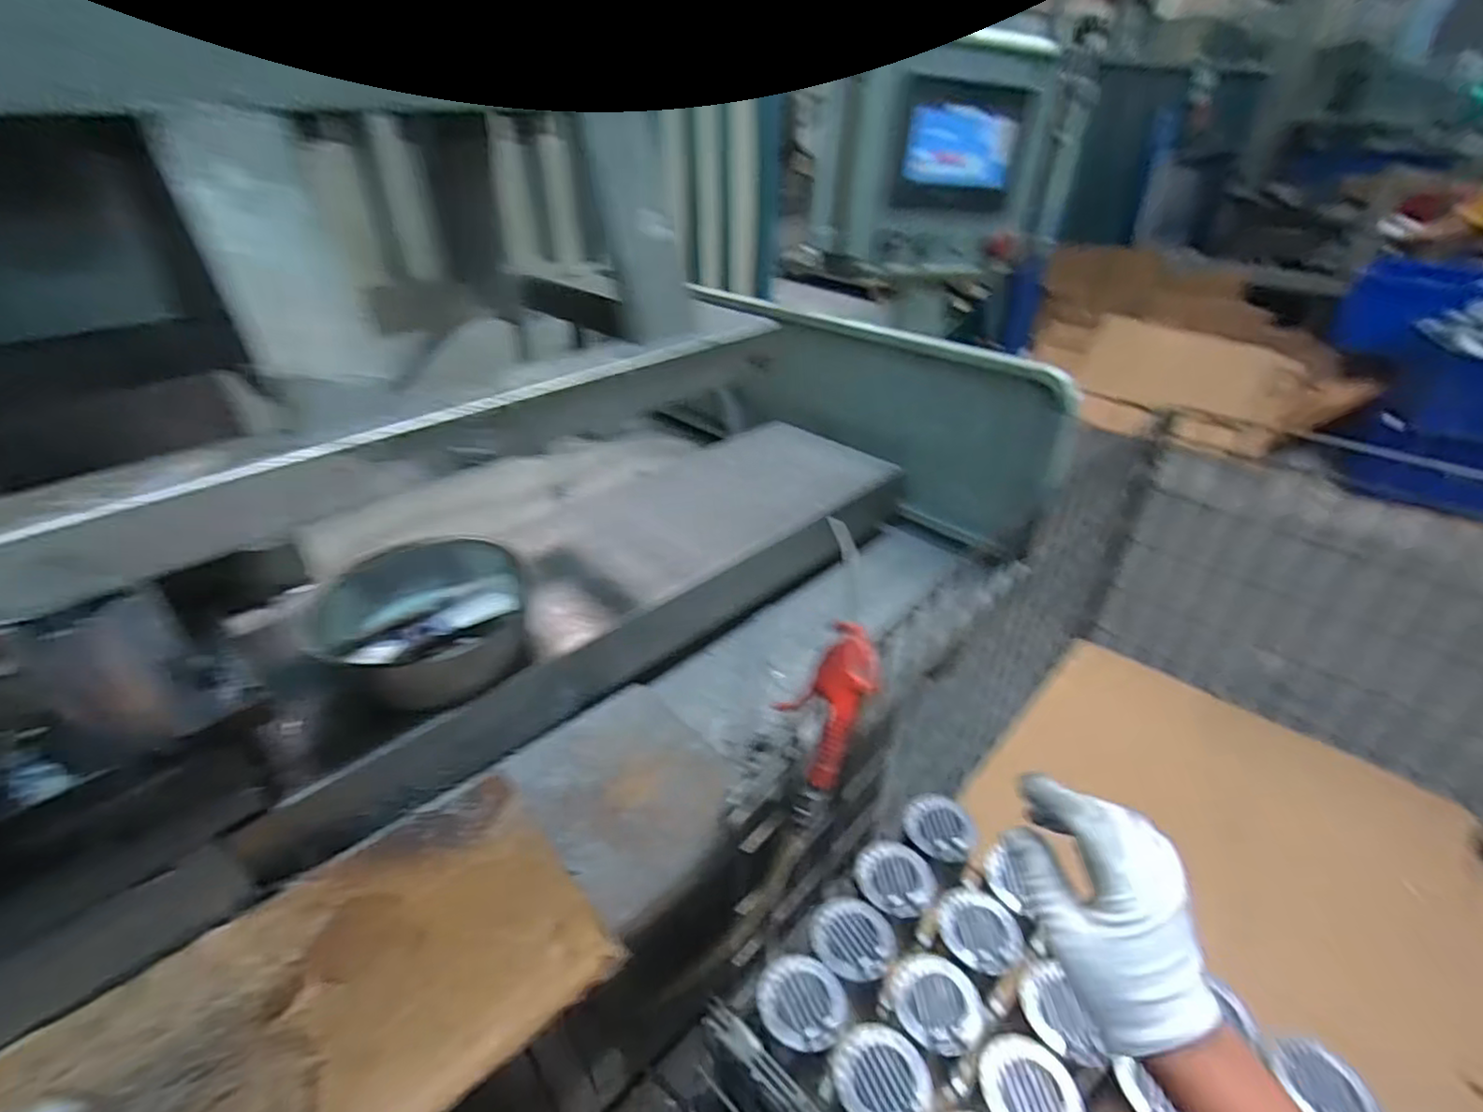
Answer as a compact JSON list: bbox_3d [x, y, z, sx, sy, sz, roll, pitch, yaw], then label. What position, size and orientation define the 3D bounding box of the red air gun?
[{"bbox_3d":[0.064,0.137,0.533,0.069,0.176,0.029,18,17,23],"label":"red air gun"}]

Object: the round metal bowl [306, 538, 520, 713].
[{"bbox_3d":[-0.288,0.063,0.613,0.172,0.079,0.172,1,36,0],"label":"round metal bowl"}]

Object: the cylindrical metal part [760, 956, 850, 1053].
[{"bbox_3d":[0.064,0.471,0.696,0.083,0.024,0.096,-20,26,-30],"label":"cylindrical metal part"}]

